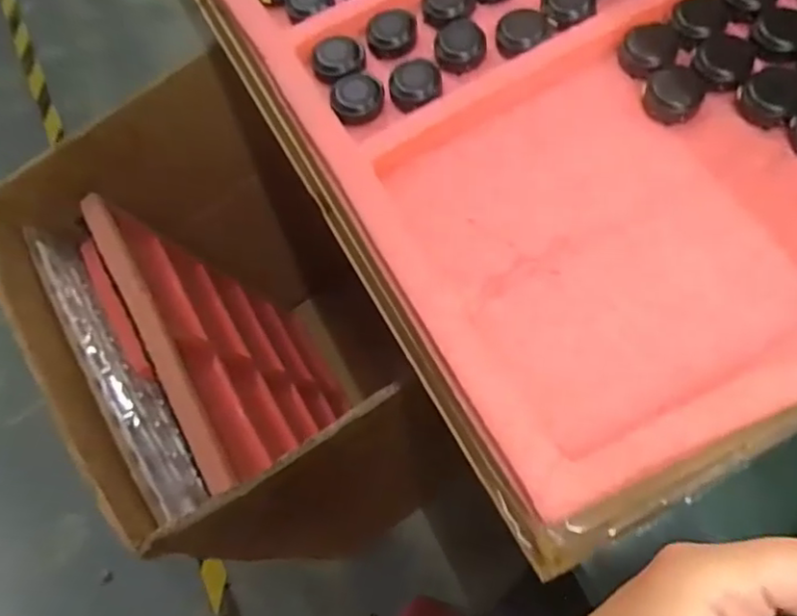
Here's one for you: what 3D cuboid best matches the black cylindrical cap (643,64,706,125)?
[{"bbox_3d":[0.144,-0.112,0.334,0.030,0.013,0.028,-4,67,10],"label":"black cylindrical cap"}]

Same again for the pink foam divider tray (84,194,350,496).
[{"bbox_3d":[-0.187,0.064,0.850,0.033,0.504,0.324,-34,74,6],"label":"pink foam divider tray"}]

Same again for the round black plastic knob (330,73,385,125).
[{"bbox_3d":[-0.023,-0.117,0.357,0.029,0.006,0.034,-6,67,9],"label":"round black plastic knob"}]

